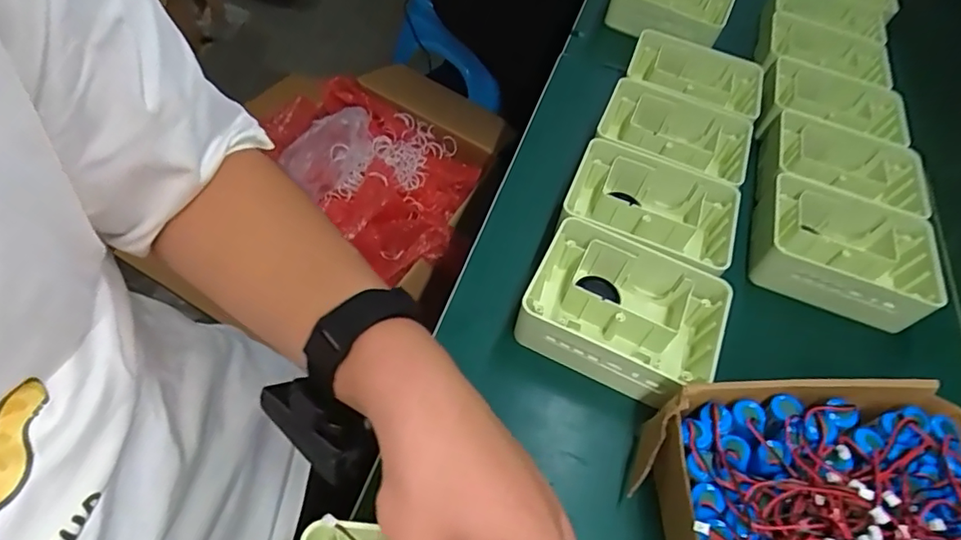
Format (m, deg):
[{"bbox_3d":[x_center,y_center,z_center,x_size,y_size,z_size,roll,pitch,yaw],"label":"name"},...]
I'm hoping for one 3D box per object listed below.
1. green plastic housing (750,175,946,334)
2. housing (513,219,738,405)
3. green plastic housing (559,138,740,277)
[{"bbox_3d":[0.320,-0.020,0.491,0.149,0.046,0.116,26,55,7],"label":"green plastic housing"},{"bbox_3d":[0.111,0.033,0.424,0.144,0.051,0.108,24,55,10],"label":"housing"},{"bbox_3d":[0.145,-0.046,0.485,0.142,0.052,0.113,26,55,7],"label":"green plastic housing"}]

